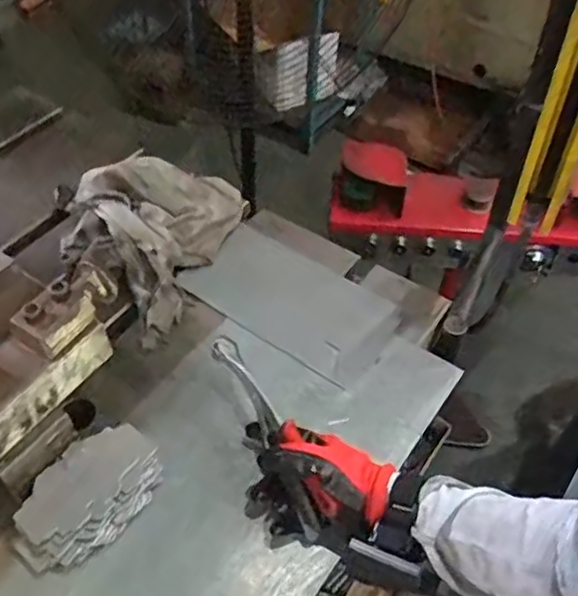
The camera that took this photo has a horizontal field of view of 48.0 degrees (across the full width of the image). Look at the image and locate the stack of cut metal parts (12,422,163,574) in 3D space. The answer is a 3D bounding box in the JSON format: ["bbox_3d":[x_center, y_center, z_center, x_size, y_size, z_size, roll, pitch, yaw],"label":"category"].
[{"bbox_3d":[-0.182,0.179,0.588,0.076,0.055,0.136,28,55,23],"label":"stack of cut metal parts"}]

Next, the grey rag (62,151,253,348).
[{"bbox_3d":[-0.184,-0.083,0.790,0.186,0.080,0.253,17,52,15],"label":"grey rag"}]

